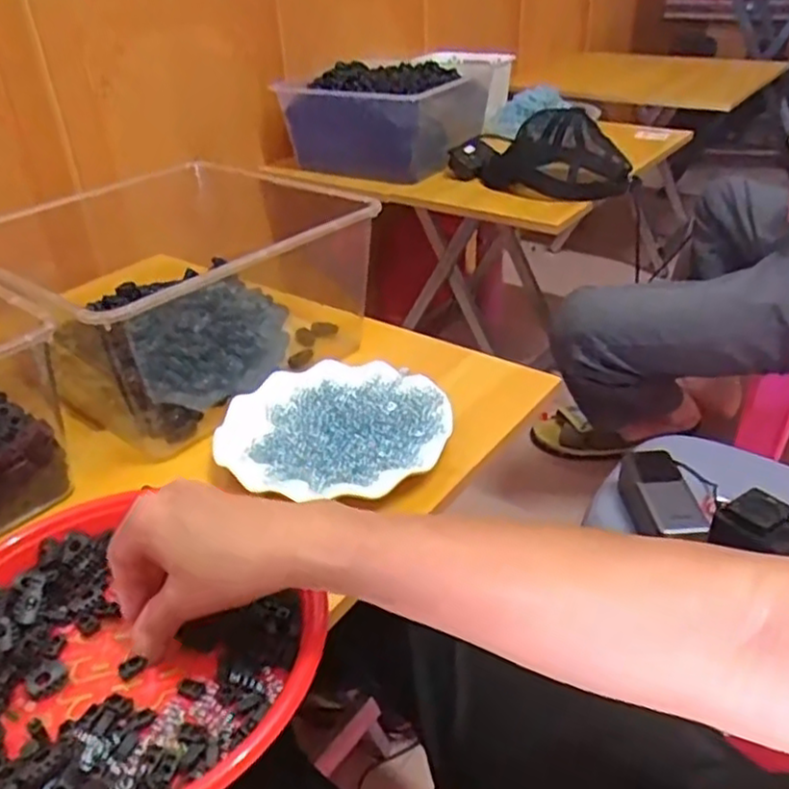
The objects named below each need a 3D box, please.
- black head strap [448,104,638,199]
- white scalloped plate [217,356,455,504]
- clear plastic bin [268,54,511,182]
[{"bbox_3d":[0.232,-0.376,1.114,0.191,0.133,0.256,-26,41,-31],"label":"black head strap"},{"bbox_3d":[-0.048,0.026,0.579,0.176,0.027,0.176,14,37,22],"label":"white scalloped plate"},{"bbox_3d":[-0.016,-0.483,1.226,0.261,0.140,0.278,17,38,27],"label":"clear plastic bin"}]

